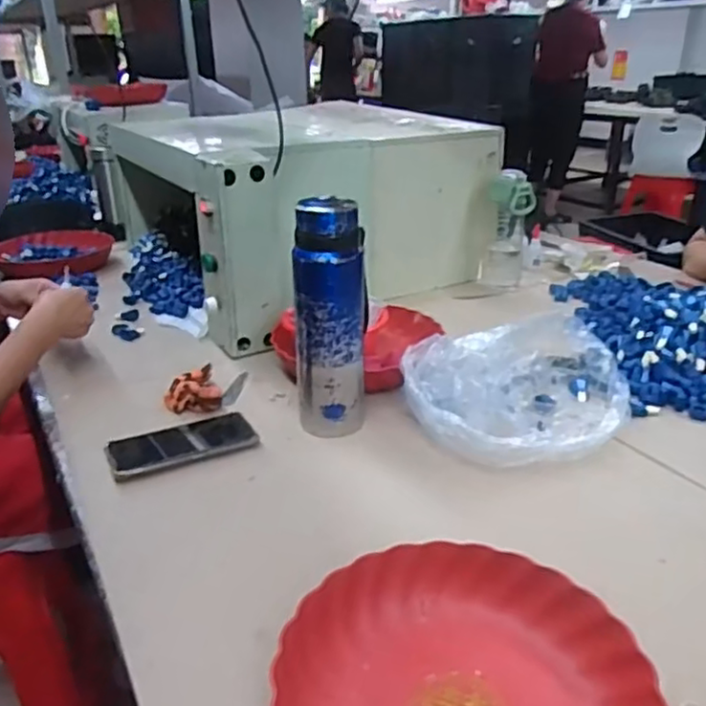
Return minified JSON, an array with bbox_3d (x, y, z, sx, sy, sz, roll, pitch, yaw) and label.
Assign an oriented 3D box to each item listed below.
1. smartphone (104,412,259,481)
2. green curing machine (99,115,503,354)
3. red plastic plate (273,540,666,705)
[{"bbox_3d":[-0.200,0.106,0.777,0.162,0.016,0.083,-13,27,-24],"label":"smartphone"},{"bbox_3d":[-0.162,-0.309,1.328,0.581,0.281,0.696,-19,30,-35],"label":"green curing machine"},{"bbox_3d":[0.074,0.230,0.451,0.225,0.050,0.236,-1,25,0],"label":"red plastic plate"}]

